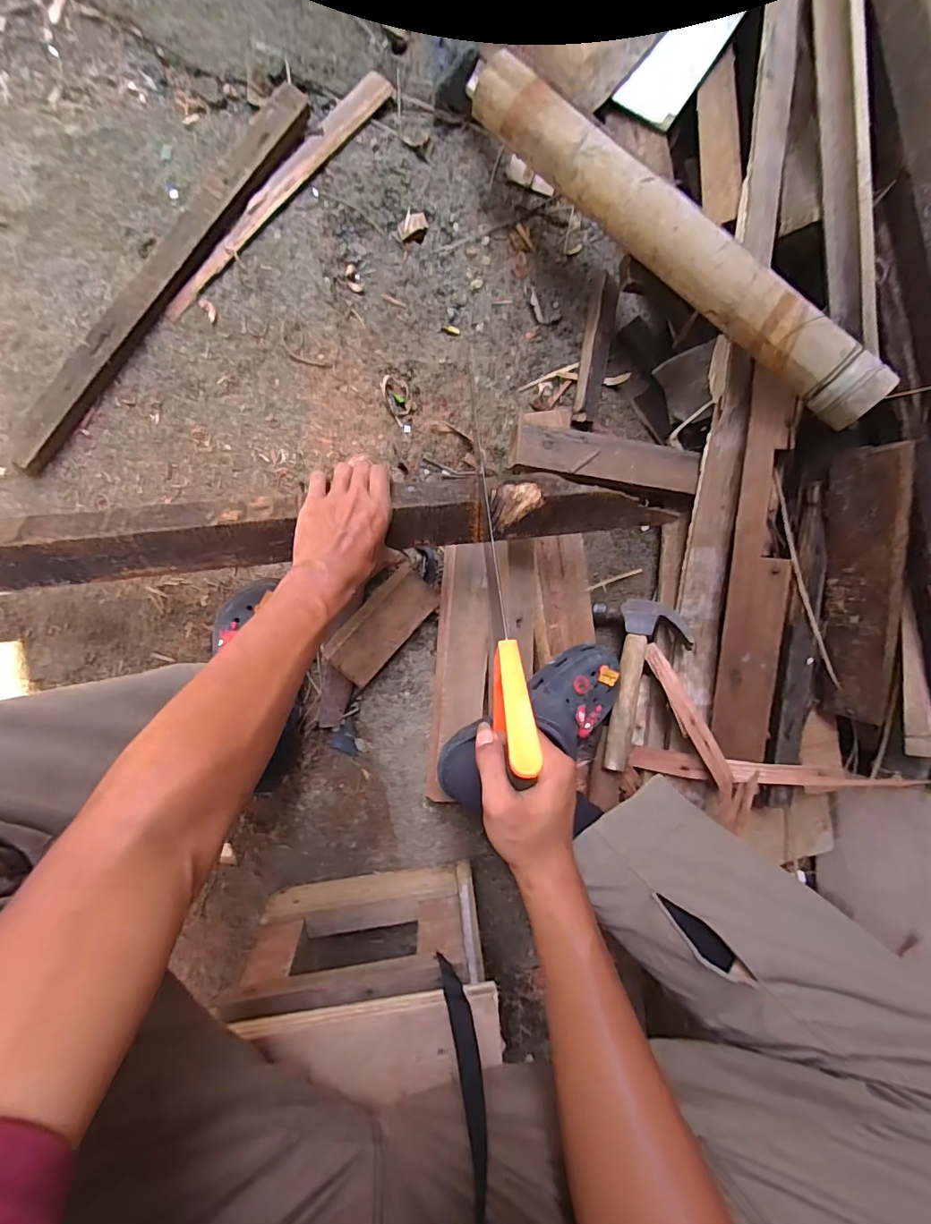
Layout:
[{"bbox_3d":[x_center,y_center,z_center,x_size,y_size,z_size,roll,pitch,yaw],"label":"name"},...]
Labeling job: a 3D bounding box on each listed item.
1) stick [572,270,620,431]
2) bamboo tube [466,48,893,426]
[{"bbox_3d":[0.168,-0.336,0.660,0.032,0.029,0.184,10,93,-8],"label":"stick"},{"bbox_3d":[0.213,-0.390,0.530,0.536,0.058,0.059,44,88,4],"label":"bamboo tube"}]

